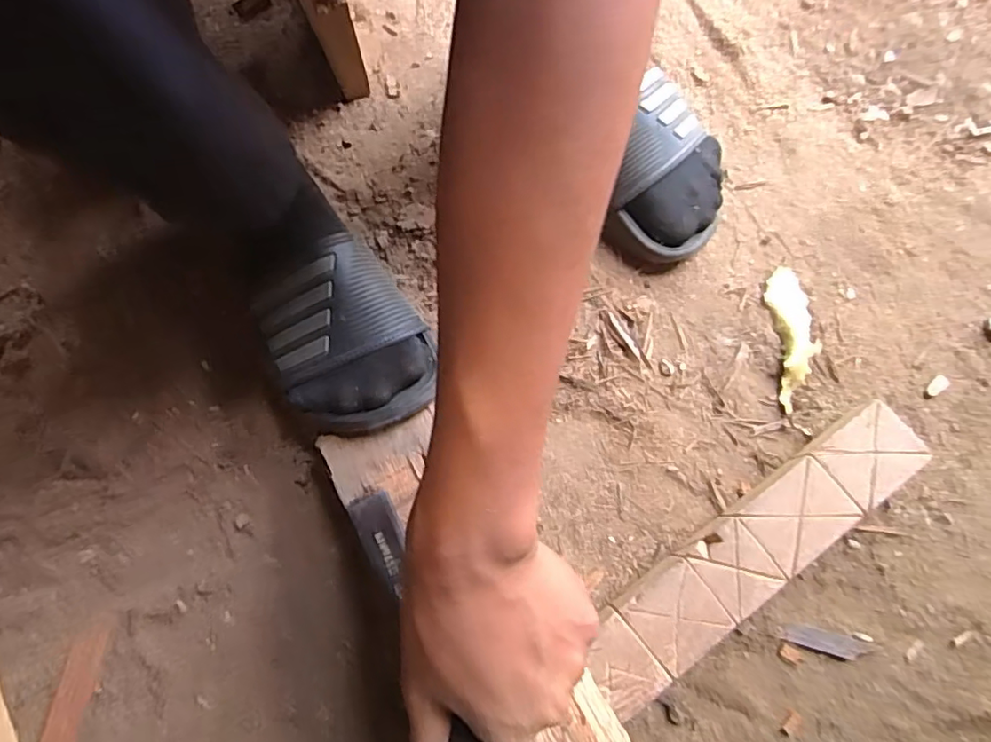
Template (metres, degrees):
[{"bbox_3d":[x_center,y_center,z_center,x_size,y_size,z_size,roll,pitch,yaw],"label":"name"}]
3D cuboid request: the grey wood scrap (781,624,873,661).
[{"bbox_3d":[0.223,0.182,0.388,0.056,0.004,0.013,15,73,5],"label":"grey wood scrap"}]

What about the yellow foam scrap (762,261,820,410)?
[{"bbox_3d":[0.231,-0.027,0.443,0.036,0.006,0.114,-1,72,0],"label":"yellow foam scrap"}]

